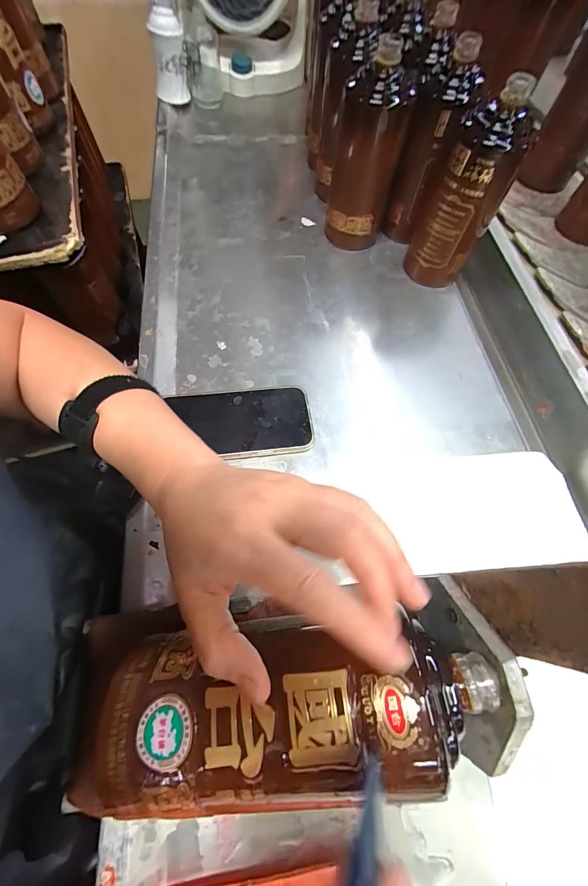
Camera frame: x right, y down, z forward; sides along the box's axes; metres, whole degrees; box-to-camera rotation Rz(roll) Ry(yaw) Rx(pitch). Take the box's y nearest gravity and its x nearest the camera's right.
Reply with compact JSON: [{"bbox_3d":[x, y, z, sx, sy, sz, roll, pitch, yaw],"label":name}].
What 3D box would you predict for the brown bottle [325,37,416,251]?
[{"bbox_3d":[0.091,-0.364,0.424,0.080,0.185,0.074,8,66,2],"label":"brown bottle"}]

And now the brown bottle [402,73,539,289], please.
[{"bbox_3d":[0.202,-0.288,0.393,0.082,0.181,0.068,22,67,8],"label":"brown bottle"}]

